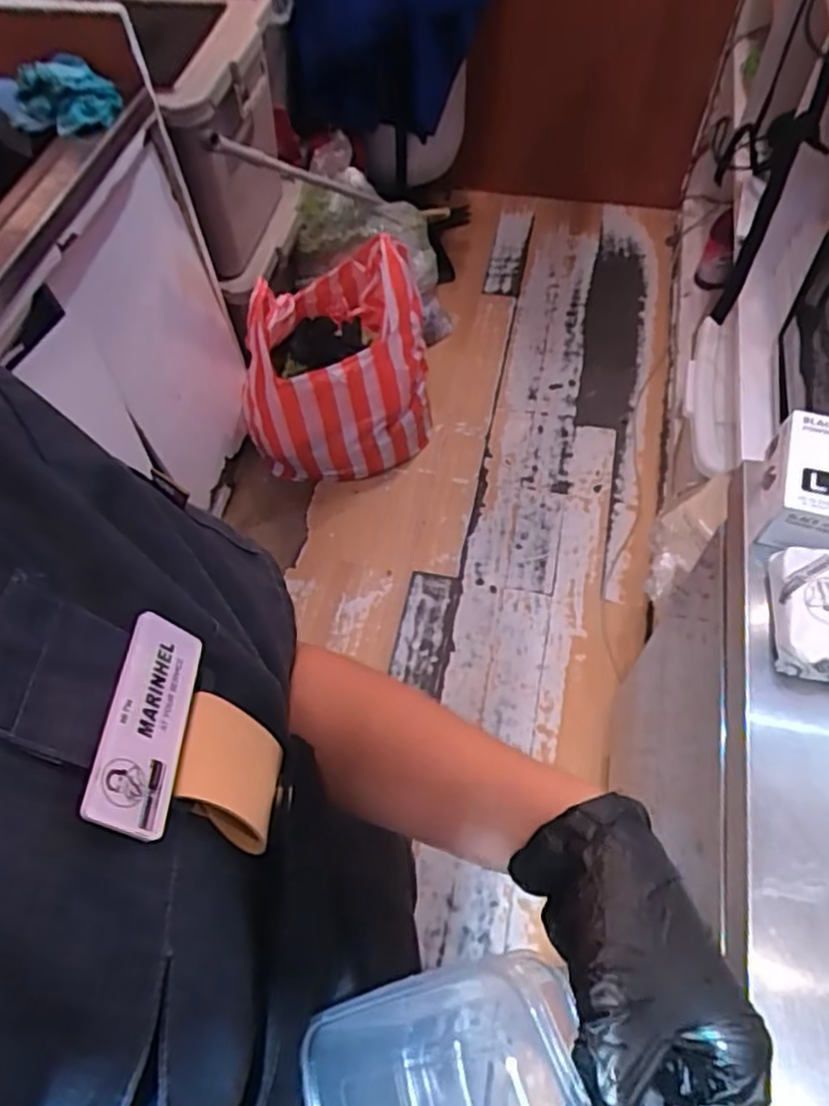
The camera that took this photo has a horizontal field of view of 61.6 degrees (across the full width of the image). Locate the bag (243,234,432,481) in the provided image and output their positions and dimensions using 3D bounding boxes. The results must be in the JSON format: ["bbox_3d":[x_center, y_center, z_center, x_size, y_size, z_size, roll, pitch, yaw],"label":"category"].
[{"bbox_3d":[-0.162,-0.413,1.524,0.370,0.434,0.354,5,60,6],"label":"bag"}]

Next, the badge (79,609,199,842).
[{"bbox_3d":[-0.086,0.054,0.227,0.004,0.028,0.074,-32,36,26],"label":"badge"}]

